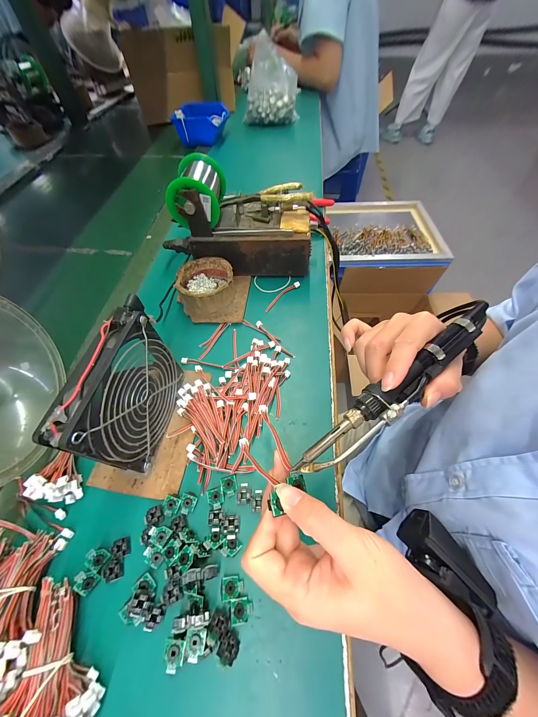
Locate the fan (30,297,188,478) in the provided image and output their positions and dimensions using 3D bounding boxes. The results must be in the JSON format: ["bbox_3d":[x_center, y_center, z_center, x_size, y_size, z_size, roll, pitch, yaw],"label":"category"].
[{"bbox_3d":[-0.129,0.034,0.245,0.029,0.125,0.126,7,58,6],"label":"fan"}]

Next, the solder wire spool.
[{"bbox_3d":[-0.101,-0.236,0.354,0.070,0.056,0.091,-2,58,0],"label":"solder wire spool"}]

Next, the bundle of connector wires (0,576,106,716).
[{"bbox_3d":[-0.151,0.218,0.177,0.057,0.043,0.100,-7,58,-3],"label":"bundle of connector wires"}]

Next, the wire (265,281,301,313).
[{"bbox_3d":[0.019,-0.097,0.390,0.073,0.010,0.012,-40,65,-21],"label":"wire"}]

